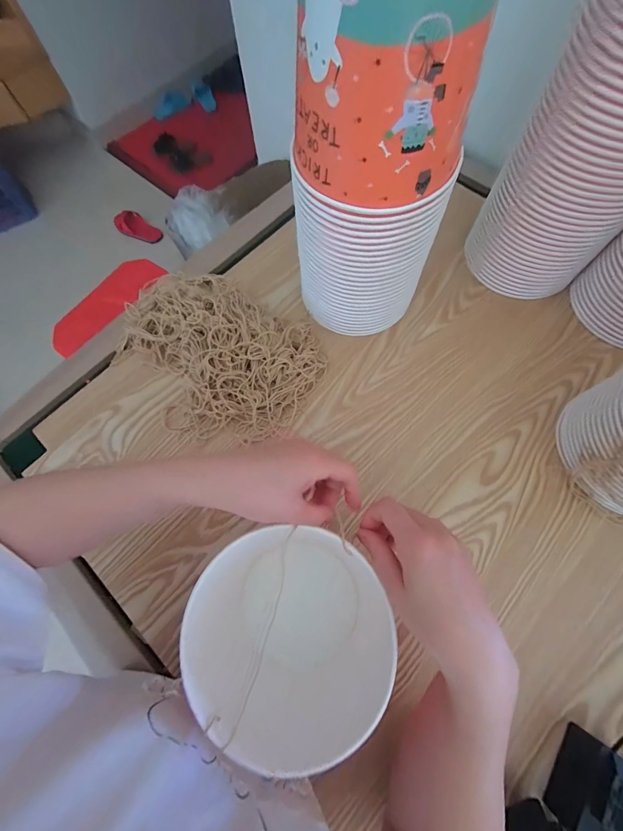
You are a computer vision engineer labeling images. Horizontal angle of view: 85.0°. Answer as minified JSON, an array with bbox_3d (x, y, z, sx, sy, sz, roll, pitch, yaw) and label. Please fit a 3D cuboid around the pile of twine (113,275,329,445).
[{"bbox_3d":[-0.133,-0.080,0.457,0.277,0.058,0.198,22,73,9],"label":"pile of twine"}]

